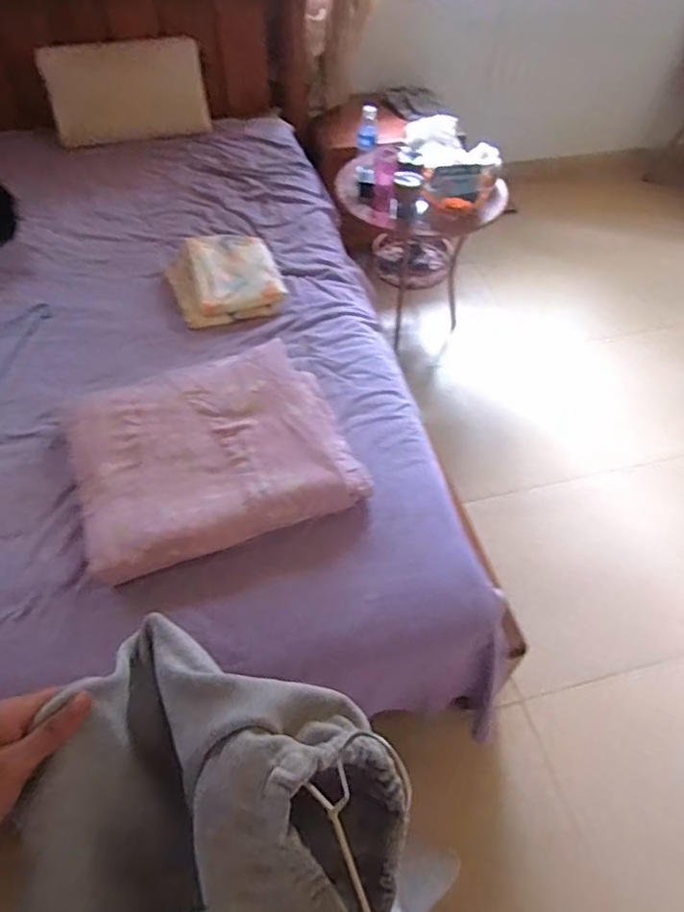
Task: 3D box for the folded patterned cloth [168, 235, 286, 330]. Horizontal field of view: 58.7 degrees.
[{"bbox_3d":[-0.309,-0.475,1.603,0.286,0.061,0.310,-17,54,-14],"label":"folded patterned cloth"}]

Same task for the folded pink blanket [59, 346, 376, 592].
[{"bbox_3d":[-0.265,-0.018,1.224,0.535,0.097,0.475,-17,54,-14],"label":"folded pink blanket"}]

